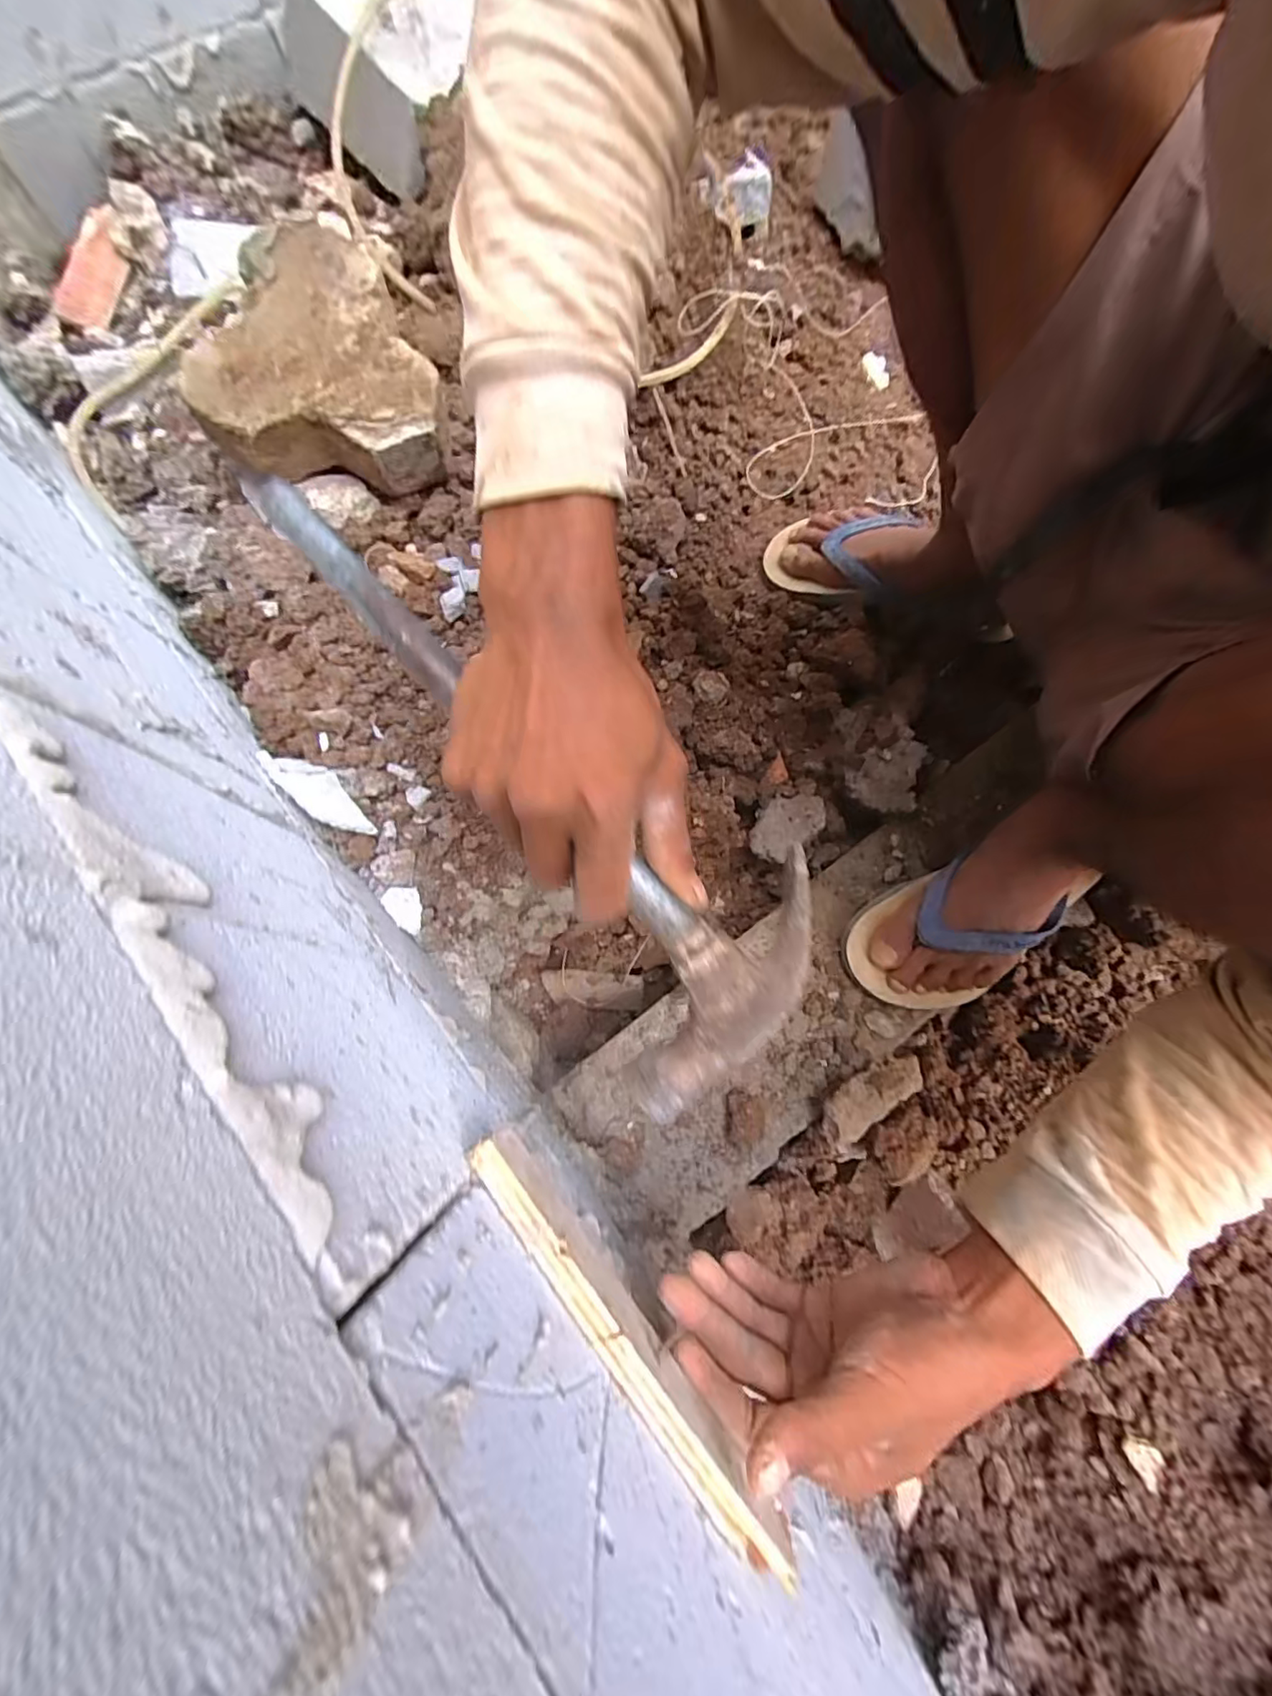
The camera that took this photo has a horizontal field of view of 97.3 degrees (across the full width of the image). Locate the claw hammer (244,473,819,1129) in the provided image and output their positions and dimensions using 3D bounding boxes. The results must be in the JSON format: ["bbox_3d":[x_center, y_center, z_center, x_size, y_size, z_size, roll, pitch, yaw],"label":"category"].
[{"bbox_3d":[-0.057,-0.050,0.242,0.104,0.029,0.333,-40,83,-12],"label":"claw hammer"}]

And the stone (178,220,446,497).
[{"bbox_3d":[-0.272,-0.391,0.478,0.179,0.058,0.186,0,88,-7],"label":"stone"}]

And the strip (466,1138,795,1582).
[{"bbox_3d":[-0.006,0.206,0.243,0.017,0.040,0.191,-39,78,-11],"label":"strip"}]

